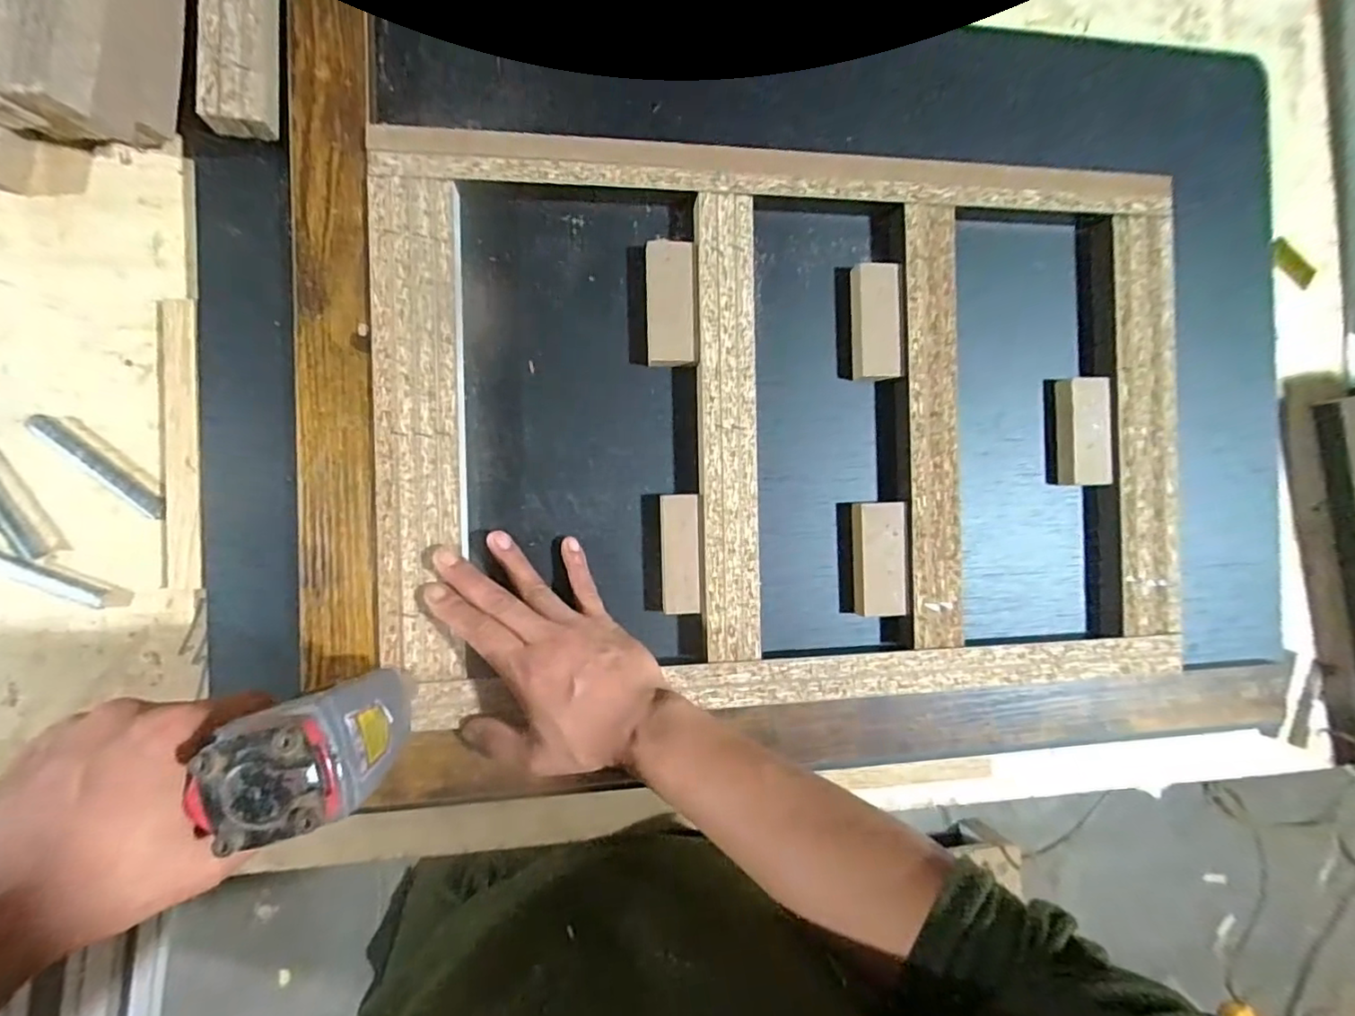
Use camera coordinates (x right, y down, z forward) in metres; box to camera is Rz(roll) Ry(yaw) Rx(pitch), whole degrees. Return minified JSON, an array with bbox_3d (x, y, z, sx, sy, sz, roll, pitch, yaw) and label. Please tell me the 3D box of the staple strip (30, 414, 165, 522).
[{"bbox_3d":[-0.366,-0.027,0.368,0.096,0.004,0.013,39,85,-7],"label":"staple strip"}]

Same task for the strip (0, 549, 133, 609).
[{"bbox_3d":[-0.395,0.041,0.359,0.105,0.004,0.016,21,87,-8],"label":"strip"}]

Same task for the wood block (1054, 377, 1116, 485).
[{"bbox_3d":[0.304,-0.057,0.435,0.034,0.020,0.078,-4,91,-9],"label":"wood block"}]

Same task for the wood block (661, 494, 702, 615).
[{"bbox_3d":[0.001,0.031,0.397,0.025,0.017,0.079,-1,91,-9],"label":"wood block"}]

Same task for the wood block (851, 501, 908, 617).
[{"bbox_3d":[0.145,0.037,0.419,0.035,0.019,0.080,-2,91,-9],"label":"wood block"}]

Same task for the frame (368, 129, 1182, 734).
[{"bbox_3d":[0.092,-0.059,0.401,0.560,0.018,0.378,-2,89,-7],"label":"frame"}]

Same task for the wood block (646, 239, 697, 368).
[{"bbox_3d":[-0.005,-0.138,0.393,0.031,0.017,0.082,-1,91,-9],"label":"wood block"}]

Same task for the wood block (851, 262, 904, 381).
[{"bbox_3d":[0.141,-0.132,0.414,0.030,0.017,0.079,-2,91,-9],"label":"wood block"}]

